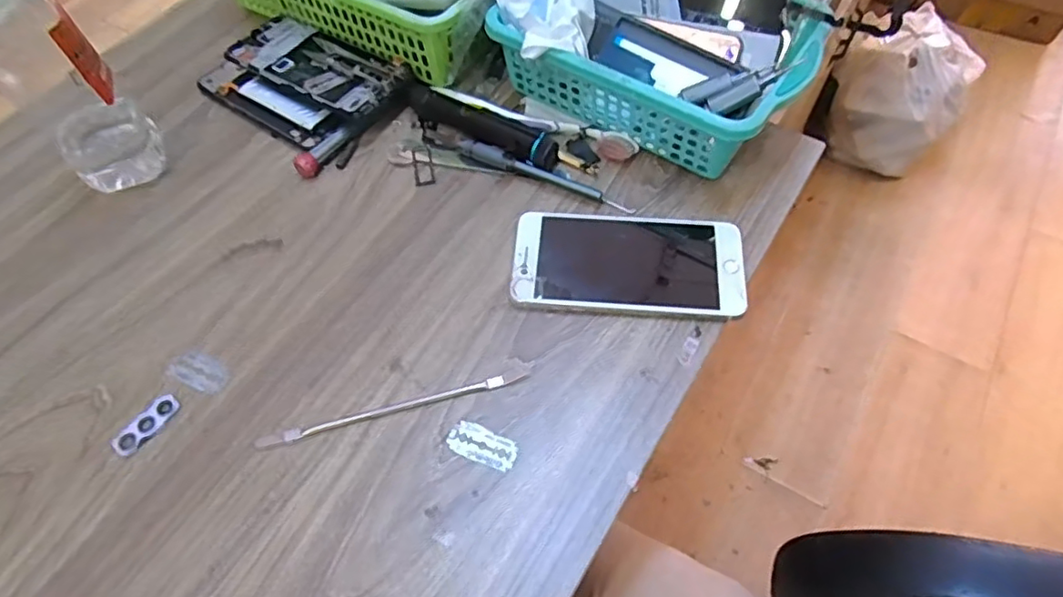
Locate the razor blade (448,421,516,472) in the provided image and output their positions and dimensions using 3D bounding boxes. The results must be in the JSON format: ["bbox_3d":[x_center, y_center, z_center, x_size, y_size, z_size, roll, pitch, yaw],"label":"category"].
[{"bbox_3d":[-0.029,0.086,0.363,0.042,0.004,0.020,18,62,12],"label":"razor blade"}]

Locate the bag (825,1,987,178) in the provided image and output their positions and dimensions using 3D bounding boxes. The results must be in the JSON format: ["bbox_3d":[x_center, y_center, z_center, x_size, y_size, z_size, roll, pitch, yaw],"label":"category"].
[{"bbox_3d":[0.824,-0.445,1.366,0.253,0.219,0.233,-30,62,-15],"label":"bag"}]

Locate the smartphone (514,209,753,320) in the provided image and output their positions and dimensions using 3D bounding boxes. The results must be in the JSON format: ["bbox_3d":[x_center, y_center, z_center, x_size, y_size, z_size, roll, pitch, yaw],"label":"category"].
[{"bbox_3d":[0.066,-0.024,0.421,0.154,0.010,0.074,5,60,5],"label":"smartphone"}]

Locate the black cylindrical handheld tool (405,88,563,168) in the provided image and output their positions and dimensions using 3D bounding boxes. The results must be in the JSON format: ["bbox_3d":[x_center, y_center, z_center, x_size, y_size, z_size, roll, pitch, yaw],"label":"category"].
[{"bbox_3d":[-0.041,-0.133,0.480,0.131,0.022,0.027,27,64,16],"label":"black cylindrical handheld tool"}]

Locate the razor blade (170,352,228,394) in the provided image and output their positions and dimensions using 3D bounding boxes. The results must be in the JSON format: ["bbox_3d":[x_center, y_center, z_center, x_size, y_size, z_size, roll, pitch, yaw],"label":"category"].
[{"bbox_3d":[-0.214,0.046,0.395,0.039,0.004,0.022,23,63,14],"label":"razor blade"}]

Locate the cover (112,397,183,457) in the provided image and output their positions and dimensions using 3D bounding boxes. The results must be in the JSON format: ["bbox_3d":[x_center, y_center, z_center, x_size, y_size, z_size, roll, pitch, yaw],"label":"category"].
[{"bbox_3d":[-0.235,0.077,0.375,0.016,0.004,0.040,31,66,18],"label":"cover"}]

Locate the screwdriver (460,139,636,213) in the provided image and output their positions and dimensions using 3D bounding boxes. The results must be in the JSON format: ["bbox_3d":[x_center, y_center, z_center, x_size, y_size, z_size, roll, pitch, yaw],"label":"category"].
[{"bbox_3d":[0.010,-0.092,0.458,0.141,0.016,0.013,22,63,14],"label":"screwdriver"}]

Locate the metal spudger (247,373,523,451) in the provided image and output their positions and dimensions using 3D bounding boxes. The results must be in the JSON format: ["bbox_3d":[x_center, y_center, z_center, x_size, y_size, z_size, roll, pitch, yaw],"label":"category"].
[{"bbox_3d":[-0.084,0.067,0.376,0.164,0.004,0.007,-14,61,-6],"label":"metal spudger"}]

